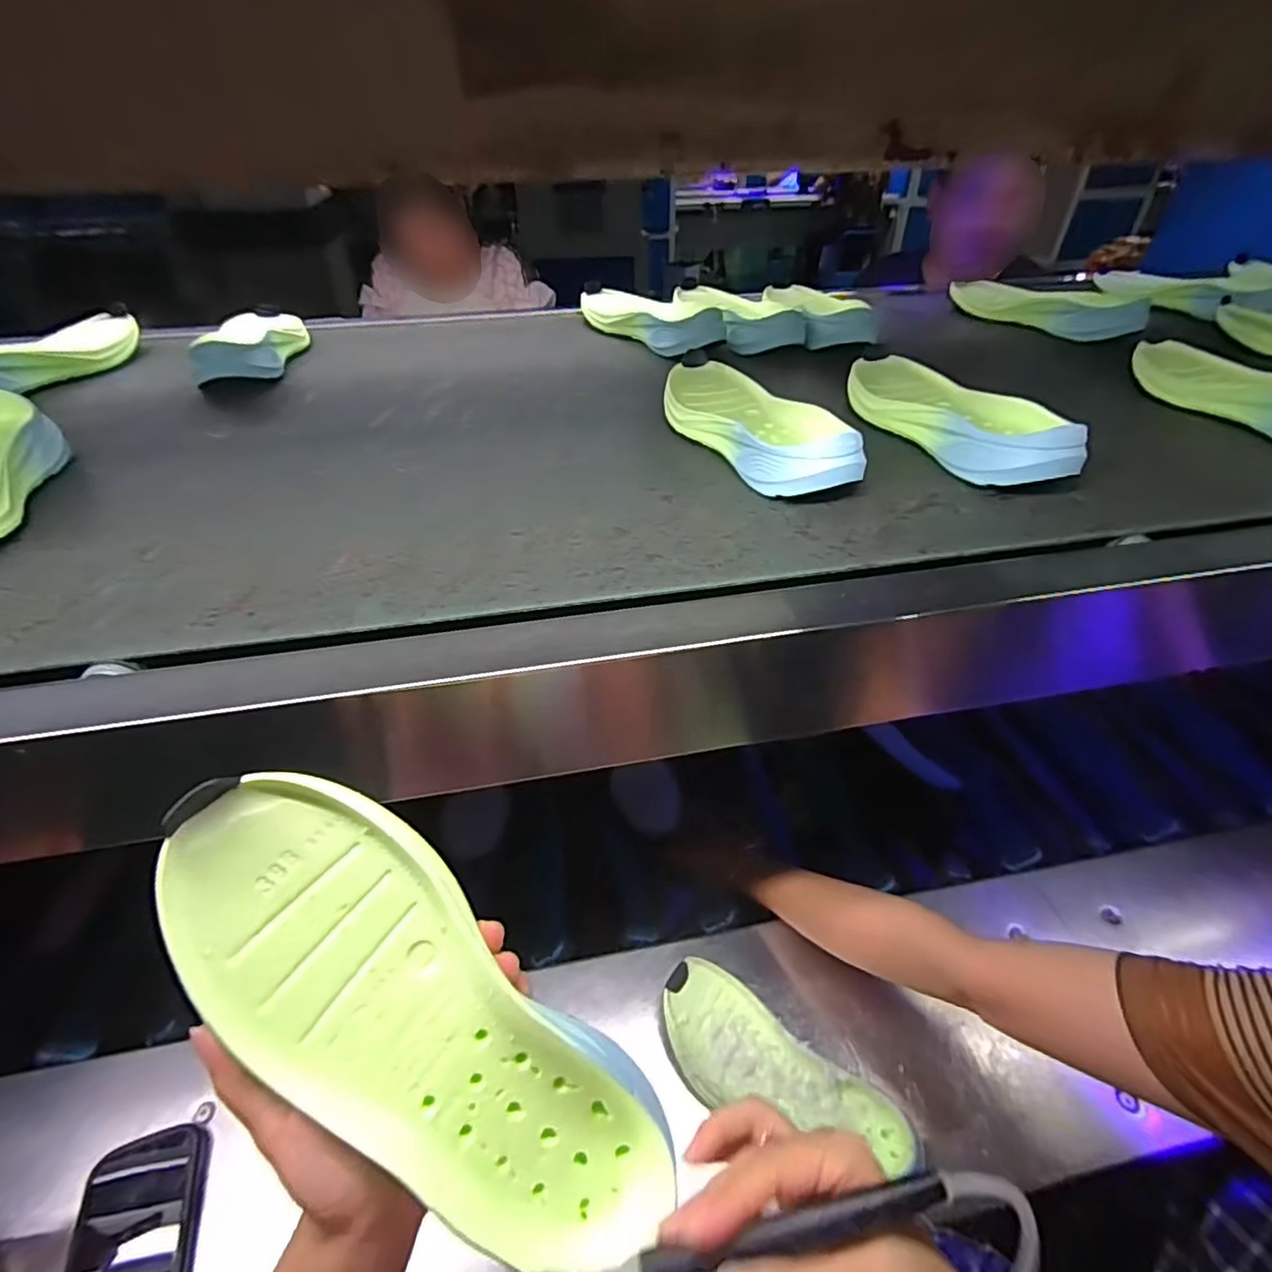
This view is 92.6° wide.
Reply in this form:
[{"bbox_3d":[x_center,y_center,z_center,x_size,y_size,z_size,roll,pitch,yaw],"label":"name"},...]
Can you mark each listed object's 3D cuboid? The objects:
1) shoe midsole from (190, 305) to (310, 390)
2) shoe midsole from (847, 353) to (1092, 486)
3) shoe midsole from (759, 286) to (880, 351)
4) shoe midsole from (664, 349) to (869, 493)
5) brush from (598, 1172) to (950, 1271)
[{"bbox_3d":[-0.461,-0.362,0.742,0.094,0.049,0.271,-13,42,-13],"label":"shoe midsole"},{"bbox_3d":[0.274,-0.201,0.548,0.092,0.041,0.265,-13,42,-14],"label":"shoe midsole"},{"bbox_3d":[0.240,-0.441,0.819,0.102,0.043,0.244,-3,41,-2],"label":"shoe midsole"},{"bbox_3d":[0.092,-0.195,0.543,0.104,0.043,0.270,-13,42,-14],"label":"shoe midsole"},{"bbox_3d":[0.043,0.237,0.235,0.166,0.016,0.016,-10,41,-8],"label":"brush"}]

